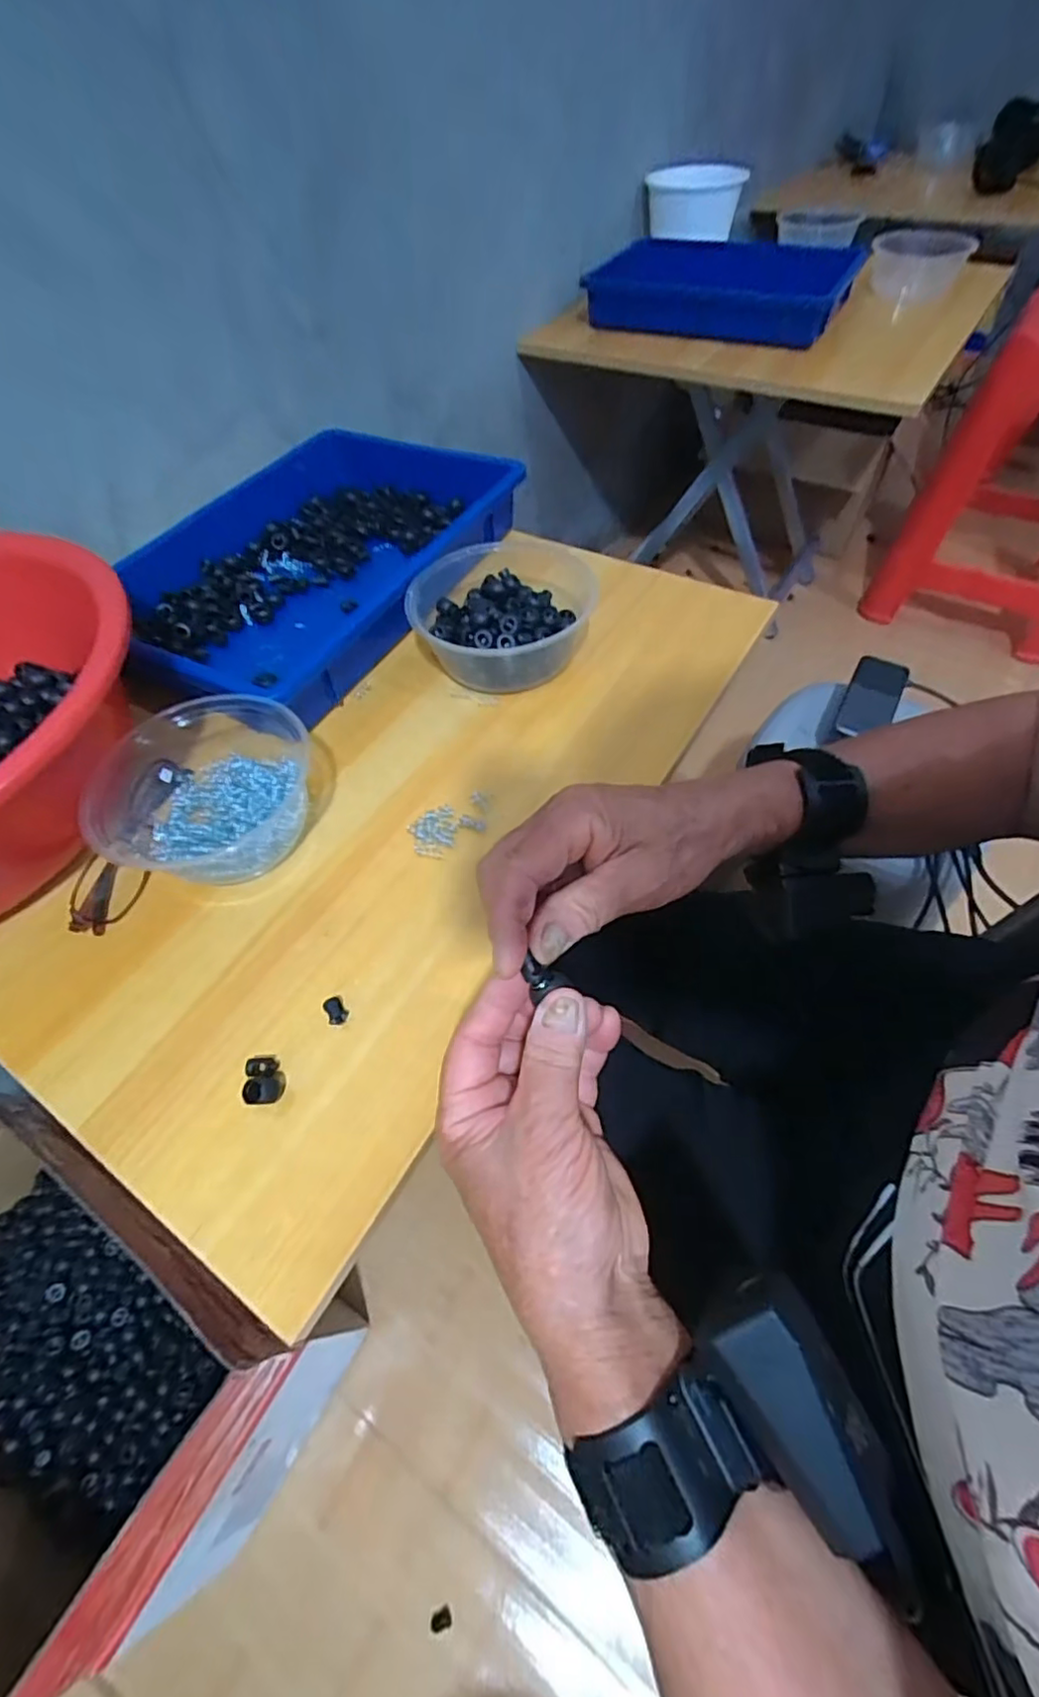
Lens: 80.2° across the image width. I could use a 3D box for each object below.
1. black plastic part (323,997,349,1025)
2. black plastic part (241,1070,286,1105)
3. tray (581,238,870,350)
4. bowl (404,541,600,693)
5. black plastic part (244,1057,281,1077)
[{"bbox_3d":[-0.102,0.090,0.343,0.010,0.008,0.016,-29,58,-16],"label":"black plastic part"},{"bbox_3d":[-0.131,0.124,0.317,0.018,0.013,0.017,-12,55,-5],"label":"black plastic part"},{"bbox_3d":[0.316,-0.883,0.963,0.384,0.058,0.265,14,57,13],"label":"tray"},{"bbox_3d":[-0.015,-0.196,0.507,0.136,0.059,0.171,2,55,5],"label":"bowl"},{"bbox_3d":[-0.136,0.116,0.326,0.015,0.009,0.011,0,55,3],"label":"black plastic part"}]

